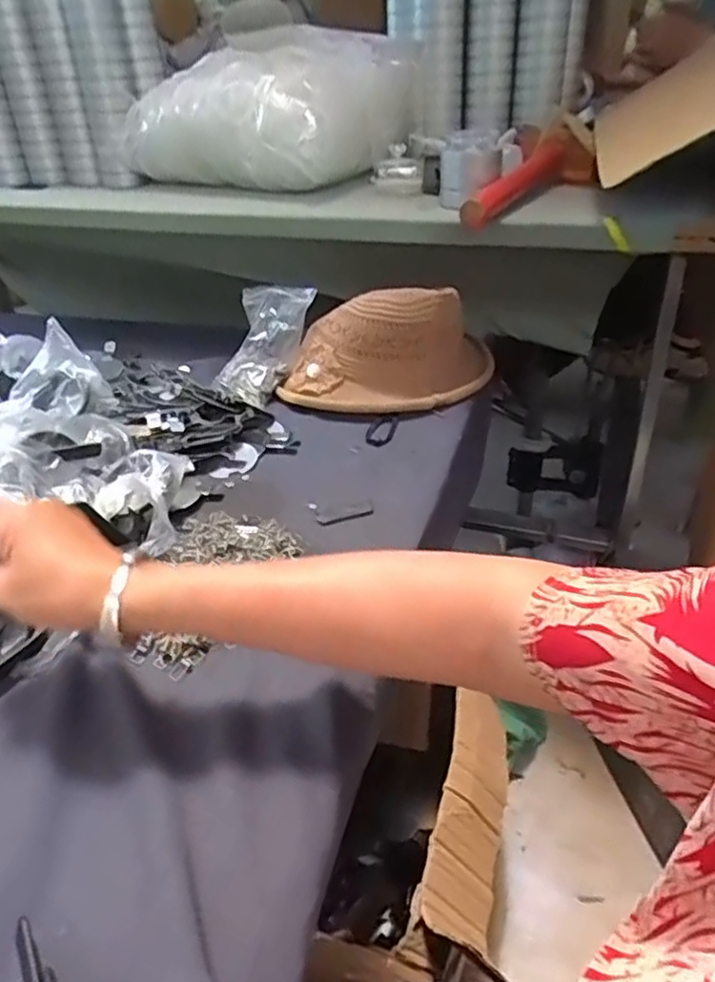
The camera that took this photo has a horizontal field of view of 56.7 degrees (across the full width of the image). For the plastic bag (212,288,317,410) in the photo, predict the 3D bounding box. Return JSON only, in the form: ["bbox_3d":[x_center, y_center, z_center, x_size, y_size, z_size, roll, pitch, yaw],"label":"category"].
[{"bbox_3d":[-0.115,-0.171,0.801,0.102,0.048,0.156,15,81,22],"label":"plastic bag"}]

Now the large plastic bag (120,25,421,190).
[{"bbox_3d":[-0.114,-0.488,0.854,0.366,0.149,0.203,22,41,34],"label":"large plastic bag"}]

